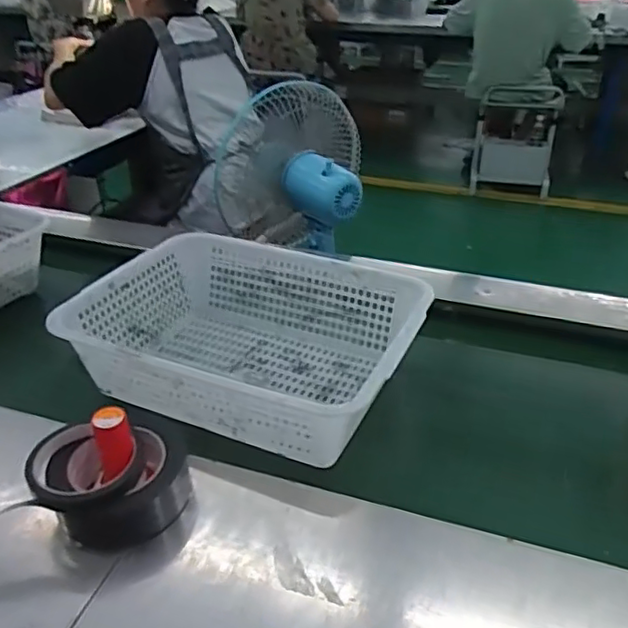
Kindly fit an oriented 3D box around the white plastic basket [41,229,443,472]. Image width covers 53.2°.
[{"bbox_3d":[-0.079,0.035,0.797,0.401,0.126,0.314,14,34,21],"label":"white plastic basket"}]

